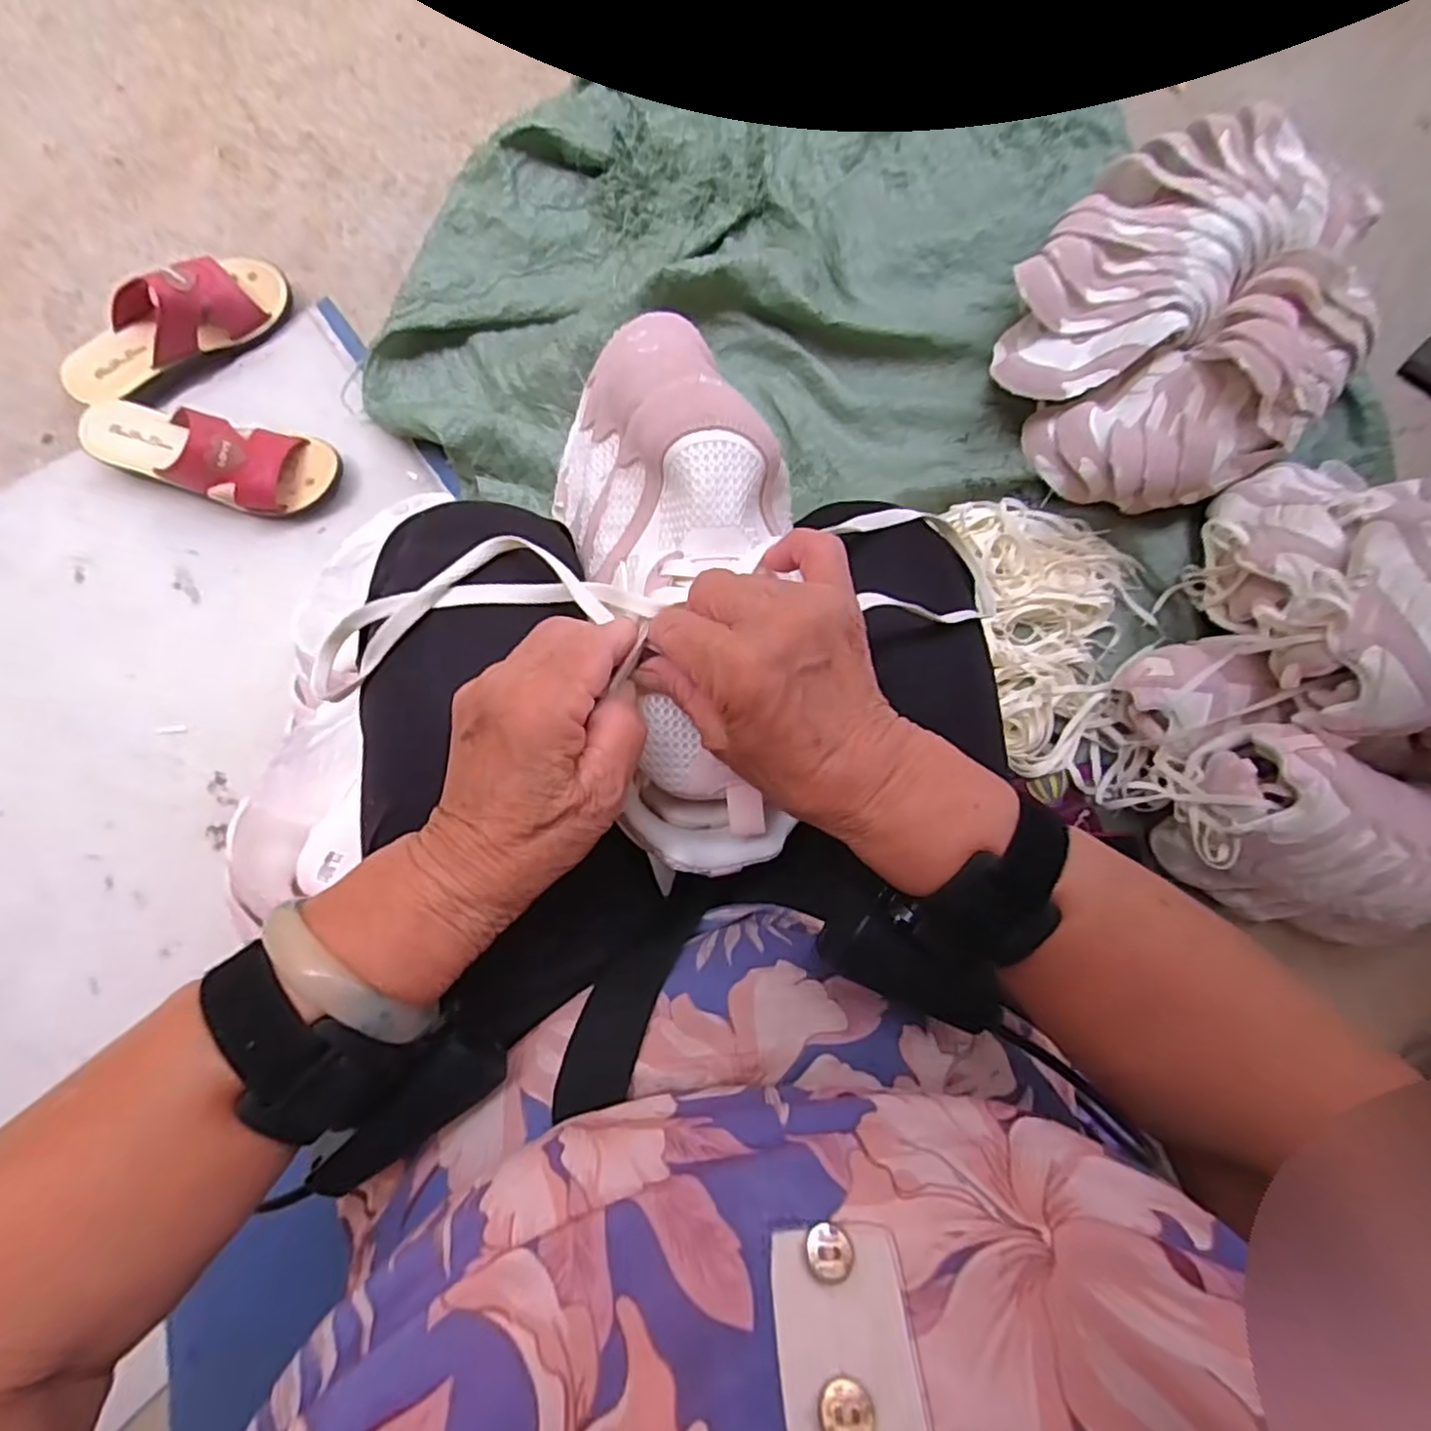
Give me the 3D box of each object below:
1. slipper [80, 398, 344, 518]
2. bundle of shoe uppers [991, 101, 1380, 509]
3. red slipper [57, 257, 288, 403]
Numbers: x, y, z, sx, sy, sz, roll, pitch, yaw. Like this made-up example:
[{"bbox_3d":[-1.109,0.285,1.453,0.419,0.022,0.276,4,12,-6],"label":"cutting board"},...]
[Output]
[{"bbox_3d":[-0.497,-0.255,0.674,0.222,0.078,0.084,11,88,-8],"label":"slipper"},{"bbox_3d":[0.515,-0.427,0.756,0.342,0.154,0.393,43,84,-5],"label":"bundle of shoe uppers"},{"bbox_3d":[-0.542,-0.390,0.690,0.227,0.073,0.079,-33,94,-7],"label":"red slipper"}]

